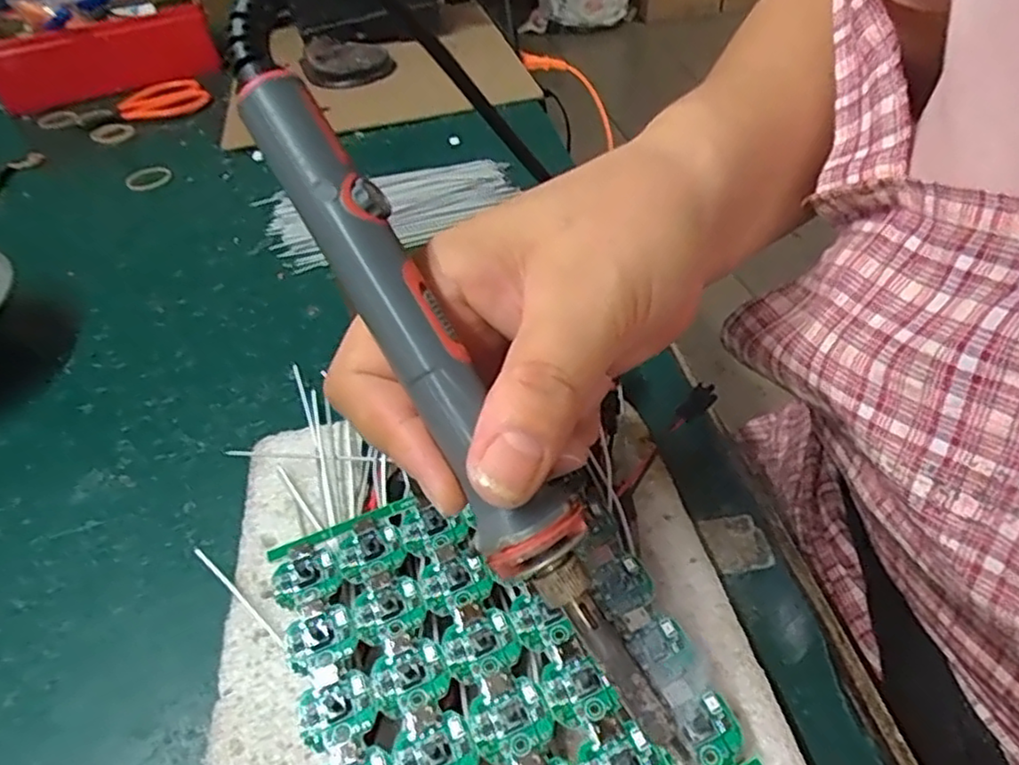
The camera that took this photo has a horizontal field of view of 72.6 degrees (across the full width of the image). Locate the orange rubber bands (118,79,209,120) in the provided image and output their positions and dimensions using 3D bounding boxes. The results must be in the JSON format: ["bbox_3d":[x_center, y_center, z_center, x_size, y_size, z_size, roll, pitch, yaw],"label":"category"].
[{"bbox_3d":[-0.309,-0.253,0.620,0.074,0.009,0.073,-23,45,-17],"label":"orange rubber bands"}]

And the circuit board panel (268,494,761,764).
[{"bbox_3d":[-0.008,0.081,0.206,0.104,0.022,0.115,-19,44,-13],"label":"circuit board panel"}]

